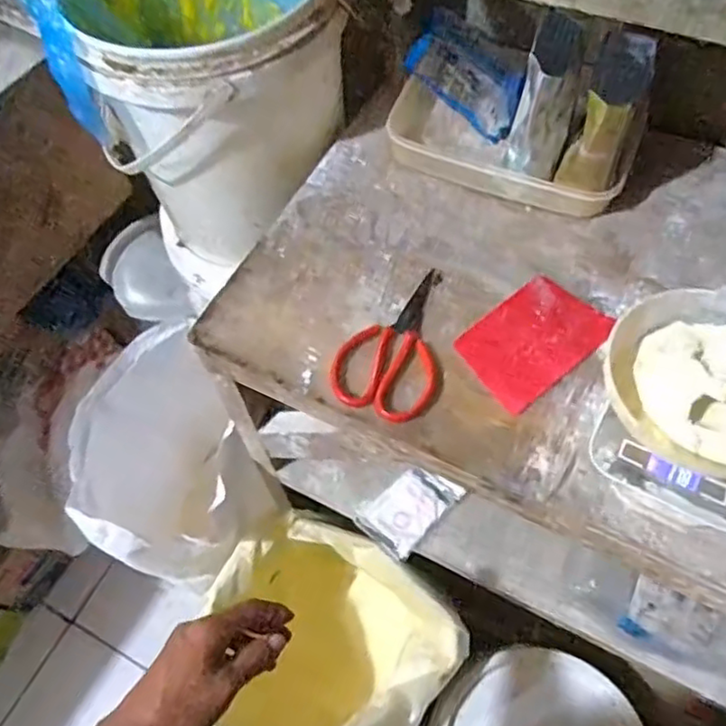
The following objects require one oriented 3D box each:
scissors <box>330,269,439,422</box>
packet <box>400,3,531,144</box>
[{"bbox_3d":[0.038,-0.024,0.658,0.100,0.007,0.171,19,63,14],"label":"scissors"},{"bbox_3d":[0.127,-0.342,0.780,0.144,0.091,0.022,29,30,-10],"label":"packet"}]

